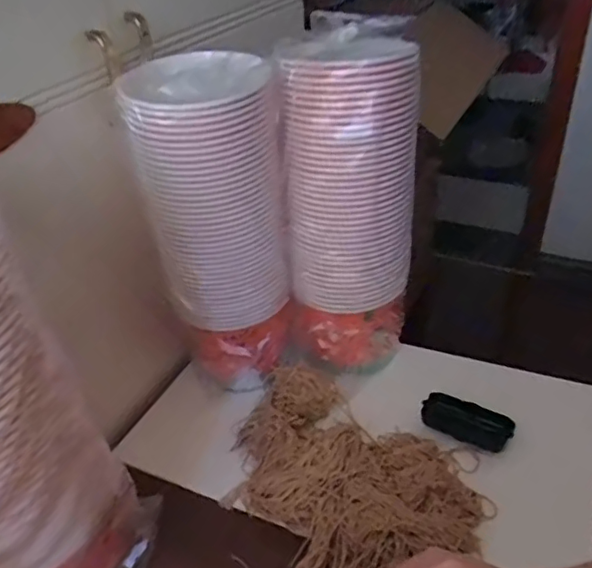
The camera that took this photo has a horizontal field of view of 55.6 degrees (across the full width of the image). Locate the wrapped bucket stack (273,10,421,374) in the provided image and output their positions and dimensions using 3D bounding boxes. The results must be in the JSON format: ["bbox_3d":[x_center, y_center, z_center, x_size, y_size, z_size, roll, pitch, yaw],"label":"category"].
[{"bbox_3d":[0.076,-0.104,0.733,0.153,0.400,0.183,2,36,9],"label":"wrapped bucket stack"}]

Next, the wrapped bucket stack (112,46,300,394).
[{"bbox_3d":[-0.096,-0.055,0.705,0.162,0.420,0.139,-13,37,-12],"label":"wrapped bucket stack"}]

